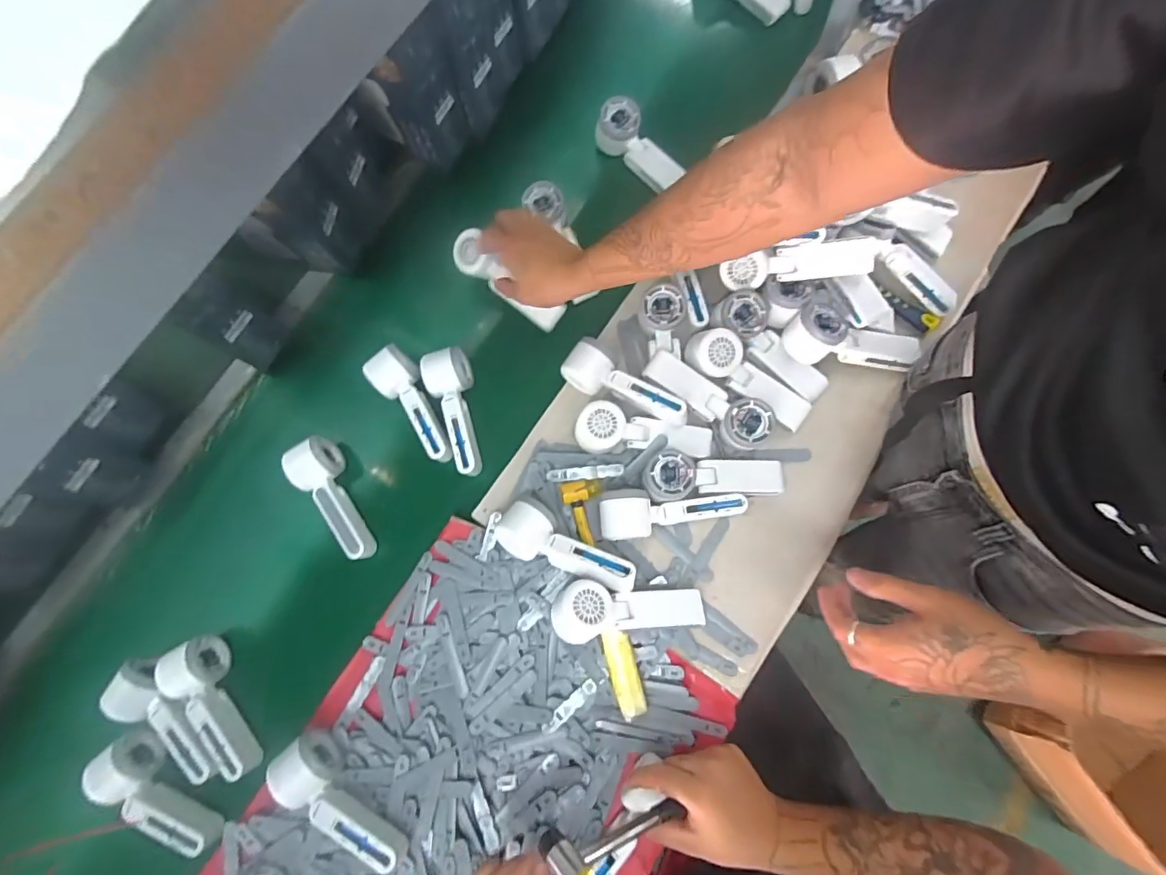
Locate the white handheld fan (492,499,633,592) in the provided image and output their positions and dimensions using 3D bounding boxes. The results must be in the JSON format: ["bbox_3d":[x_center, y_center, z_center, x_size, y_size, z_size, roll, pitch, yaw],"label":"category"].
[{"bbox_3d":[-0.019,0.128,0.595,0.167,0.052,0.062,24,82,9],"label":"white handheld fan"}]

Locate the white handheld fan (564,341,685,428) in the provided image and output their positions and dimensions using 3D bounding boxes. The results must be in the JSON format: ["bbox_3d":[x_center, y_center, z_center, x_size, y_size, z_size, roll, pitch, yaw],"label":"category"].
[{"bbox_3d":[0.053,-0.061,0.641,0.165,0.063,0.057,31,83,10],"label":"white handheld fan"}]

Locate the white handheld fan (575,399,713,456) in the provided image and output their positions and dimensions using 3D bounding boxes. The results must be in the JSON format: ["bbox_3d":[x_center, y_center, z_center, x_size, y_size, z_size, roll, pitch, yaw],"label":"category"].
[{"bbox_3d":[0.075,-0.008,0.628,0.164,0.044,0.057,4,79,5],"label":"white handheld fan"}]

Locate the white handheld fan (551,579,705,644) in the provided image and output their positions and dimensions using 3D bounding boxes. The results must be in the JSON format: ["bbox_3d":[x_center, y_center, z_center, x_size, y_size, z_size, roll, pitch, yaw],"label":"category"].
[{"bbox_3d":[0.050,0.191,0.584,0.163,0.067,0.059,2,75,-14],"label":"white handheld fan"}]

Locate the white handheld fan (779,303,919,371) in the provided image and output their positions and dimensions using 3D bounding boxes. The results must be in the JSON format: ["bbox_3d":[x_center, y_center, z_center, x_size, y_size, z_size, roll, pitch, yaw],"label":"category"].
[{"bbox_3d":[0.326,-0.122,0.626,0.160,0.046,0.066,4,79,5],"label":"white handheld fan"}]

